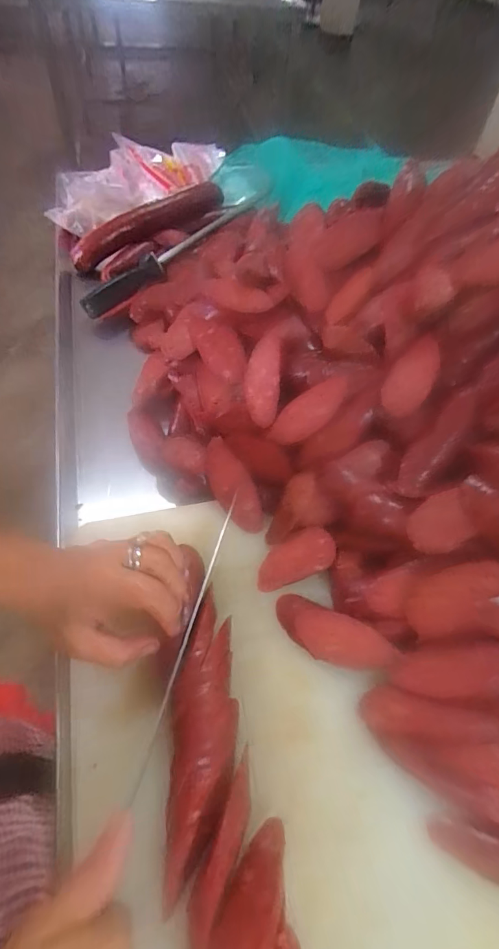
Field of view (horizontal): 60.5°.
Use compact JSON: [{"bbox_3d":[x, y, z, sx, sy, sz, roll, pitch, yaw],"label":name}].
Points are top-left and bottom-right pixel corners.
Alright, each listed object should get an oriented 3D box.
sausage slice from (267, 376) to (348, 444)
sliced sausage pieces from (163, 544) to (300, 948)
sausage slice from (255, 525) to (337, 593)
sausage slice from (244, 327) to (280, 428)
[{"bbox_3d":[0.053,-0.056,0.386,0.082,0.008,0.031,-38,62,11],"label":"sausage slice"},{"bbox_3d":[-0.023,0.183,0.269,0.062,0.026,0.281,-9,60,-9],"label":"sliced sausage pieces"},{"bbox_3d":[0.039,0.073,0.365,0.072,0.007,0.035,-31,63,-1],"label":"sausage slice"},{"bbox_3d":[0.014,-0.094,0.413,0.038,0.015,0.098,-6,78,34],"label":"sausage slice"}]

